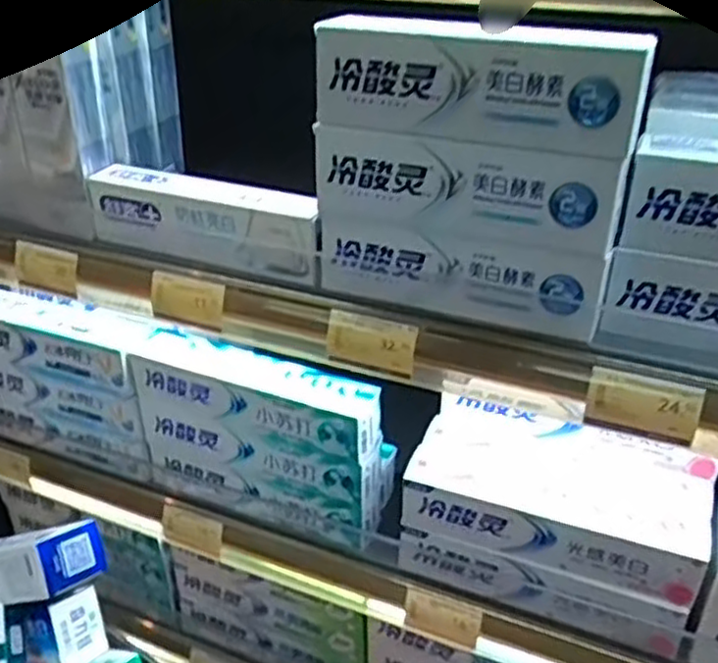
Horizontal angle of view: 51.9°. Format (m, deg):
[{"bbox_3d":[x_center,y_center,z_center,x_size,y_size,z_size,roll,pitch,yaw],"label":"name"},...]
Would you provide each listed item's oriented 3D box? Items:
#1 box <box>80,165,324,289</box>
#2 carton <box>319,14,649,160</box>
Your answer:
[{"bbox_3d":[-0.117,-0.084,0.569,0.203,0.057,0.033,14,33,24],"label":"box"},{"bbox_3d":[0.068,-0.151,0.434,0.189,0.064,0.041,14,33,23],"label":"carton"}]

